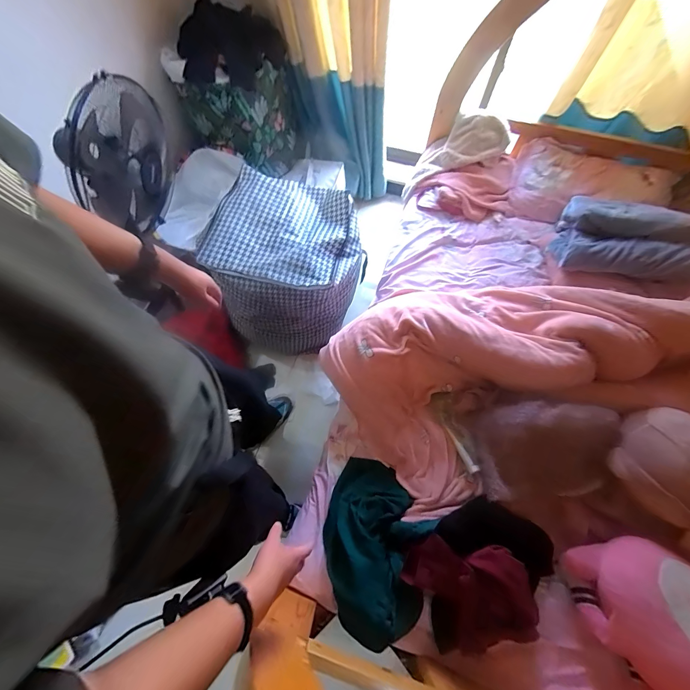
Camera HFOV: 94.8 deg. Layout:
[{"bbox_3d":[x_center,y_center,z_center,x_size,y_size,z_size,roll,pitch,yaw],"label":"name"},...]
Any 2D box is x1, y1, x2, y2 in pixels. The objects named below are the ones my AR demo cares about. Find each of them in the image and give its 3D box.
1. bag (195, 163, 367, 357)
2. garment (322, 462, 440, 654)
[{"bbox_3d":[-0.215,-0.317,1.358,0.529,0.493,0.557,19,68,7],"label":"bag"},{"bbox_3d":[0.073,0.540,0.865,0.274,0.130,0.401,19,68,7],"label":"garment"}]

